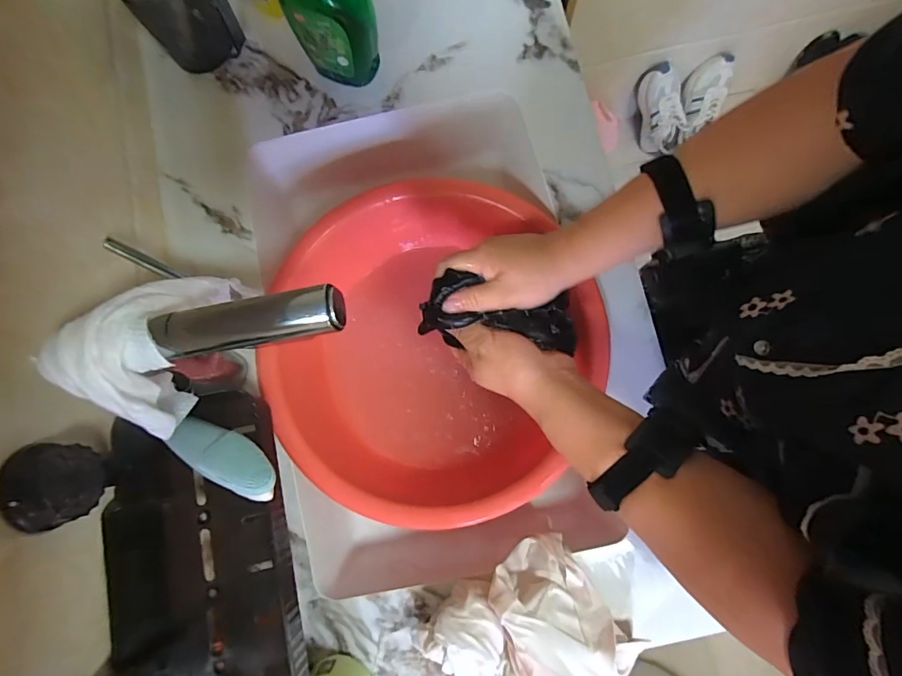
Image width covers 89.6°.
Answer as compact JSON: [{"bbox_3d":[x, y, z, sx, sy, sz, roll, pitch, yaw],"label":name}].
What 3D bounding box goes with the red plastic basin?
[{"bbox_3d":[-0.029,0.026,0.529,0.361,0.135,0.371,0,81,2],"label":"red plastic basin"}]

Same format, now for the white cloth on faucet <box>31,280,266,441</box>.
[{"bbox_3d":[-0.205,0.005,0.328,0.070,0.108,0.118,34,84,6],"label":"white cloth on faucet"}]

